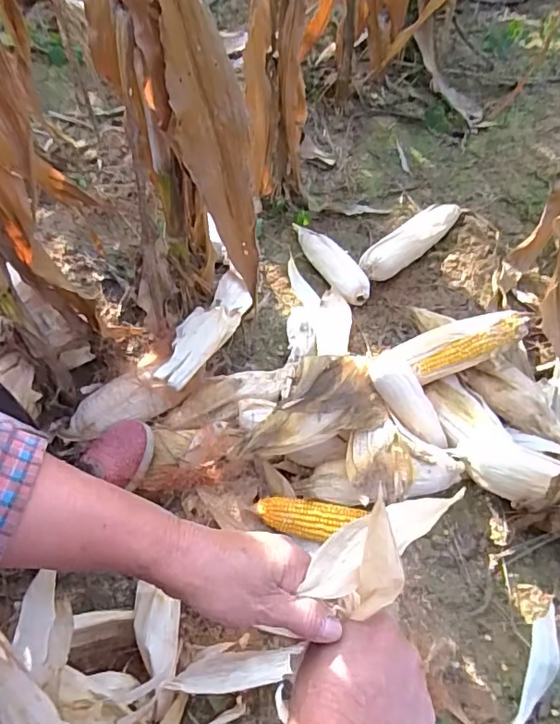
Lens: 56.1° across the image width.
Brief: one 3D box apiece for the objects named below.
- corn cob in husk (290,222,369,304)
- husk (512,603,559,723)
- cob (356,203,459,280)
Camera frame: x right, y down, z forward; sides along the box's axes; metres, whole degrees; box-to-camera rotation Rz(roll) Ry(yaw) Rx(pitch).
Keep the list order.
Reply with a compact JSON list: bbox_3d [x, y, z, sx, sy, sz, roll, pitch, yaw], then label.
[{"bbox_3d":[0.090,-0.190,0.983,0.063,0.066,0.236,-18,59,-12],"label":"corn cob in husk"},{"bbox_3d":[0.281,0.369,0.604,0.042,0.037,0.181,28,81,16],"label":"husk"},{"bbox_3d":[0.247,-0.226,0.976,0.248,0.057,0.062,-33,63,-21],"label":"cob"}]

